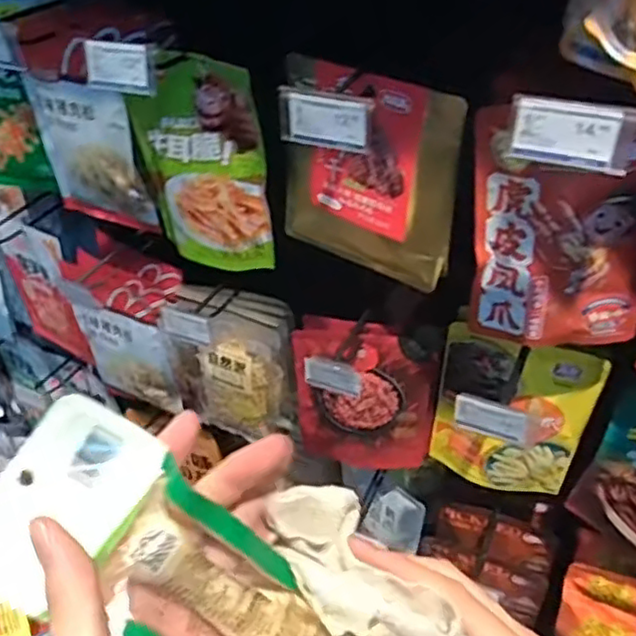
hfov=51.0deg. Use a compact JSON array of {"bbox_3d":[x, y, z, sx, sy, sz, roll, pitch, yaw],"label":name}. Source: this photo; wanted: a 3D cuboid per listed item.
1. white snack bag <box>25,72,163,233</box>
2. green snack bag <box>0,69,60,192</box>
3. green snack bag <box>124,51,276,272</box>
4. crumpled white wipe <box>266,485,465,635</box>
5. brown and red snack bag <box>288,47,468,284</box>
[{"bbox_3d":[-0.282,-0.203,0.831,0.155,0.179,0.030,23,47,27],"label":"white snack bag"},{"bbox_3d":[-0.428,-0.253,0.919,0.135,0.166,0.023,12,43,16],"label":"green snack bag"},{"bbox_3d":[-0.134,-0.173,0.761,0.162,0.246,0.047,28,49,30],"label":"green snack bag"},{"bbox_3d":[0.018,0.124,0.283,0.057,0.026,0.110,-29,59,-27],"label":"crumpled white wipe"},{"bbox_3d":[0.044,-0.144,0.665,0.187,0.198,0.031,23,47,26],"label":"brown and red snack bag"}]

